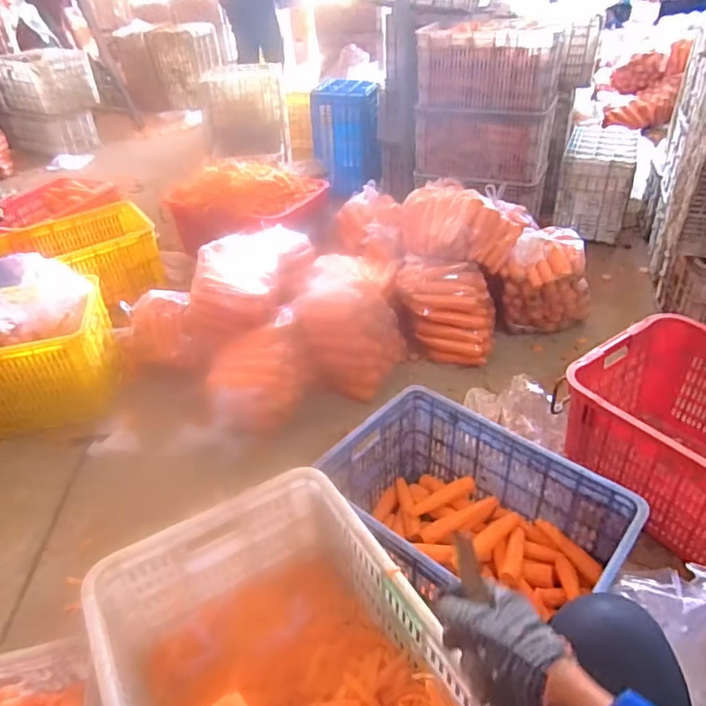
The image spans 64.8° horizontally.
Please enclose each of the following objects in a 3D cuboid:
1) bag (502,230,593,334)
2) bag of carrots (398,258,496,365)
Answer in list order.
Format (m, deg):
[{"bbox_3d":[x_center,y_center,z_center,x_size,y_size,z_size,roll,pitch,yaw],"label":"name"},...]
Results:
[{"bbox_3d":[0.631,-0.225,1.815,0.247,0.290,0.186,-23,41,-23],"label":"bag"},{"bbox_3d":[0.291,-0.133,1.764,0.306,0.242,0.224,3,38,10],"label":"bag of carrots"}]

